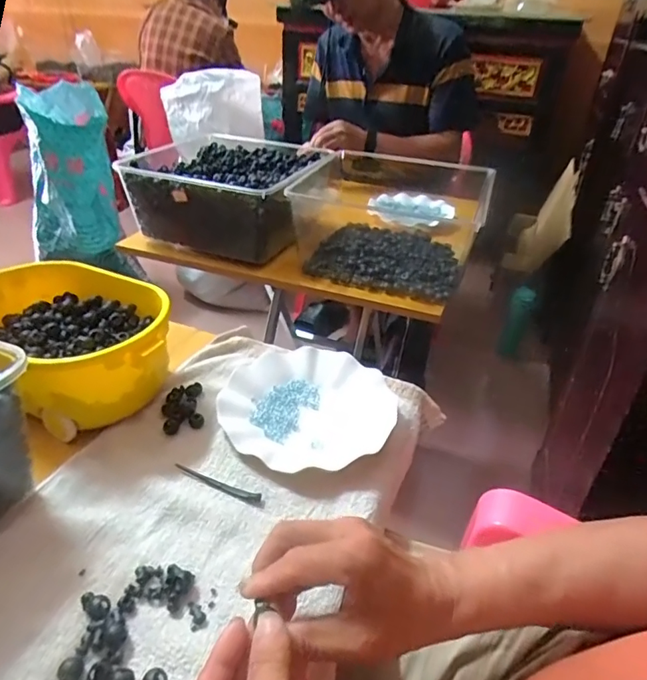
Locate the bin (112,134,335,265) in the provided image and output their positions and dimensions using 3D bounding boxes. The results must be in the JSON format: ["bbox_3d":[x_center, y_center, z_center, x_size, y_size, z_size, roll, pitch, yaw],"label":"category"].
[{"bbox_3d":[-0.163,-0.277,0.942,0.311,0.134,0.317,12,35,14],"label":"bin"}]

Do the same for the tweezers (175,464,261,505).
[{"bbox_3d":[-0.098,0.133,0.458,0.088,0.008,0.010,15,36,16],"label":"tweezers"}]

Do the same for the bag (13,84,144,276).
[{"bbox_3d":[-0.776,-0.466,1.548,0.266,0.512,0.299,-22,40,-32],"label":"bag"}]

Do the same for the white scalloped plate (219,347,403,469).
[{"bbox_3d":[-0.016,0.066,0.546,0.179,0.026,0.170,3,34,-2],"label":"white scalloped plate"}]

